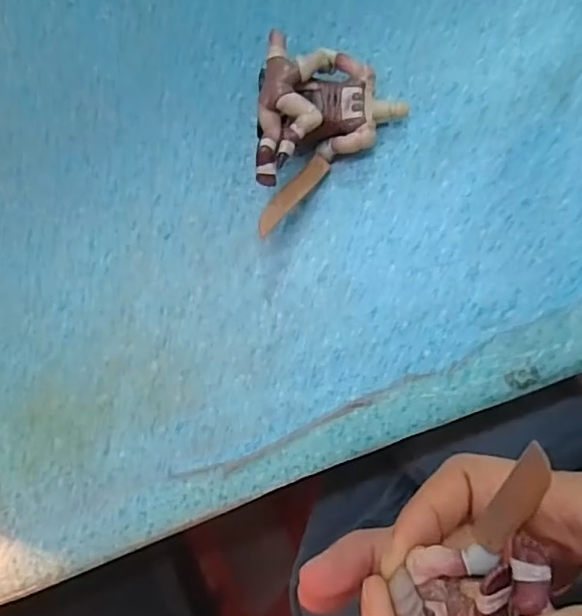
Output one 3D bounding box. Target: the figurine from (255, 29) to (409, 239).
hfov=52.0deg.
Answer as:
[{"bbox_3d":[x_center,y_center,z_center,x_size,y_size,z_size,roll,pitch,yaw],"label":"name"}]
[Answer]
[{"bbox_3d":[0.001,-0.072,0.240,0.052,0.031,0.072,44,93,8],"label":"figurine"}]

